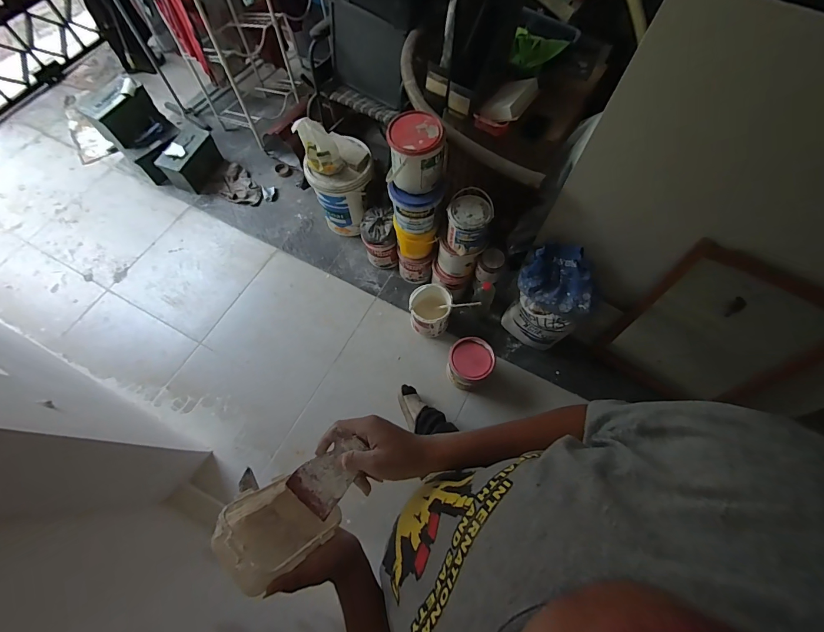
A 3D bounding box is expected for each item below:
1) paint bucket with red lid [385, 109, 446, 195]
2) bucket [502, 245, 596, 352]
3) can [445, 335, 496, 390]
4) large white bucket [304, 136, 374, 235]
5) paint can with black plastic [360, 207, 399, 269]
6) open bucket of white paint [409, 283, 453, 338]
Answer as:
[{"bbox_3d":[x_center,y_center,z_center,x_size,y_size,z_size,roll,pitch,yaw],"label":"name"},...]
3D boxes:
[{"bbox_3d":[0.015,-0.578,1.275,0.191,0.202,0.208,-1,64,2],"label":"paint bucket with red lid"},{"bbox_3d":[0.561,-0.073,1.520,0.276,0.449,0.268,-1,64,2],"label":"bucket"},{"bbox_3d":[0.244,0.197,1.547,0.188,0.154,0.200,28,68,15],"label":"can"},{"bbox_3d":[-0.319,-0.632,1.839,0.291,0.420,0.282,13,65,9],"label":"large white bucket"},{"bbox_3d":[-0.157,-0.372,1.795,0.162,0.263,0.200,-8,64,-1],"label":"paint can with black plastic"},{"bbox_3d":[0.081,-0.027,1.636,0.180,0.219,0.189,-1,64,2],"label":"open bucket of white paint"}]

